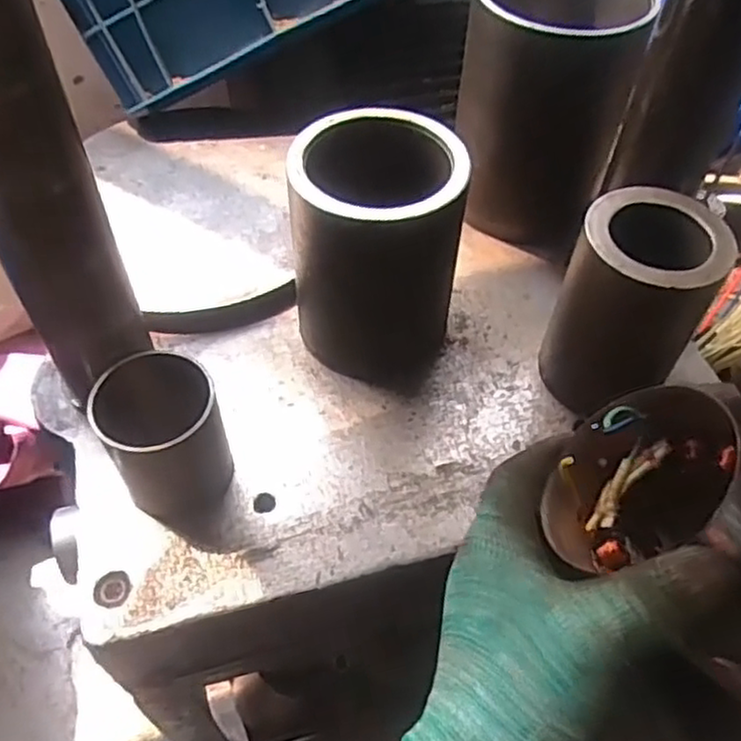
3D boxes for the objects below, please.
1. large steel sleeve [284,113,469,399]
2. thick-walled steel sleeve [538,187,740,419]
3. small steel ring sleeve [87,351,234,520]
[{"bbox_3d":[0.004,-0.078,0.484,0.110,0.155,0.103,10,53,6],"label":"large steel sleeve"},{"bbox_3d":[0.171,-0.041,0.471,0.084,0.137,0.087,1,52,-1],"label":"thick-walled steel sleeve"},{"bbox_3d":[-0.123,0.043,0.429,0.064,0.093,0.065,1,52,-1],"label":"small steel ring sleeve"}]

